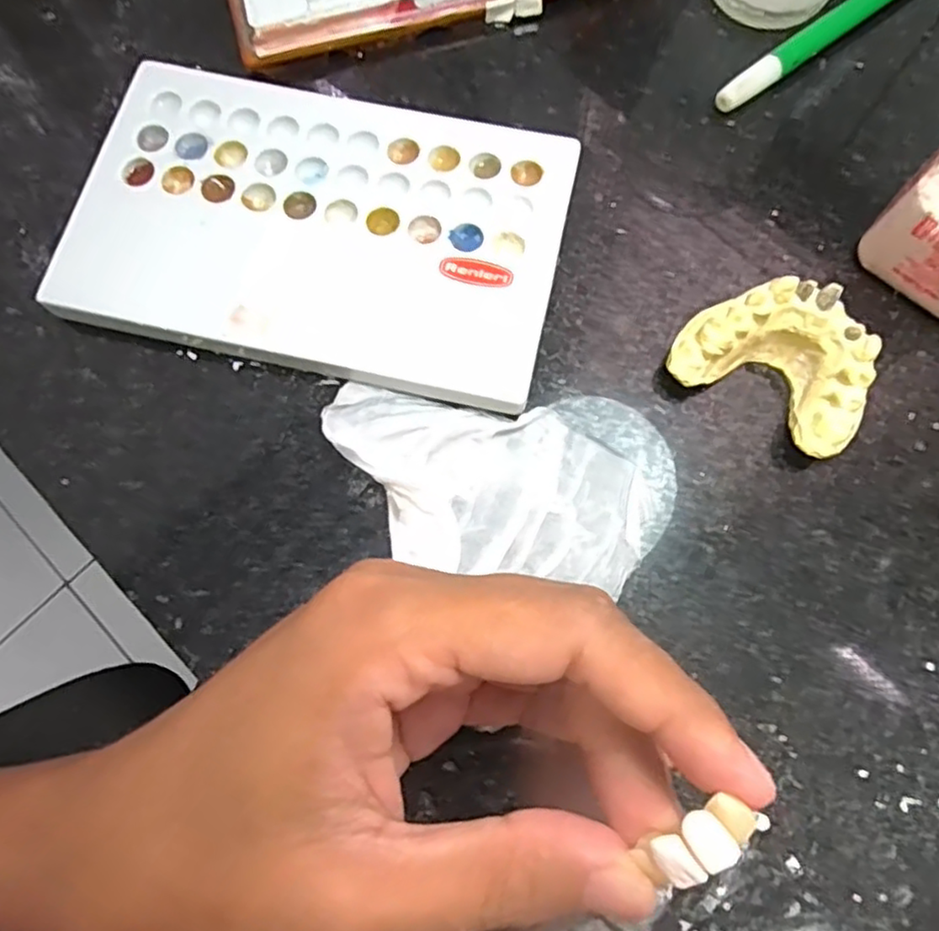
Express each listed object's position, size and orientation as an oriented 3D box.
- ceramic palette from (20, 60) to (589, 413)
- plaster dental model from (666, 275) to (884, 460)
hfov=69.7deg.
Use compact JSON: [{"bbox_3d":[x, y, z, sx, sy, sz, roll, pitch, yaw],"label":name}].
[{"bbox_3d":[-0.047,-0.077,0.215,0.150,0.014,0.094,13,77,4],"label":"ceramic palette"},{"bbox_3d":[0.091,-0.031,0.198,0.054,0.025,0.038,33,80,8],"label":"plaster dental model"}]

